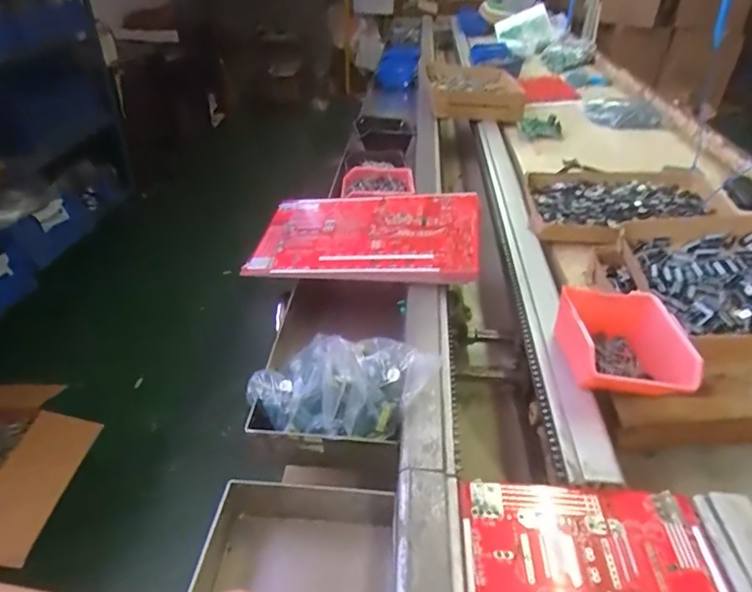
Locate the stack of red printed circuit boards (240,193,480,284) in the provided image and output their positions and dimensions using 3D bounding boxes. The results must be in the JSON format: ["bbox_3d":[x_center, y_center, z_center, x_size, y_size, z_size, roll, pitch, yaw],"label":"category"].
[{"bbox_3d":[-0.011,-0.091,0.779,0.316,0.025,0.188,1,45,11],"label":"stack of red printed circuit boards"}]

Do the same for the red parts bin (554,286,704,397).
[{"bbox_3d":[0.264,0.053,0.566,0.119,0.071,0.120,2,36,1],"label":"red parts bin"}]

